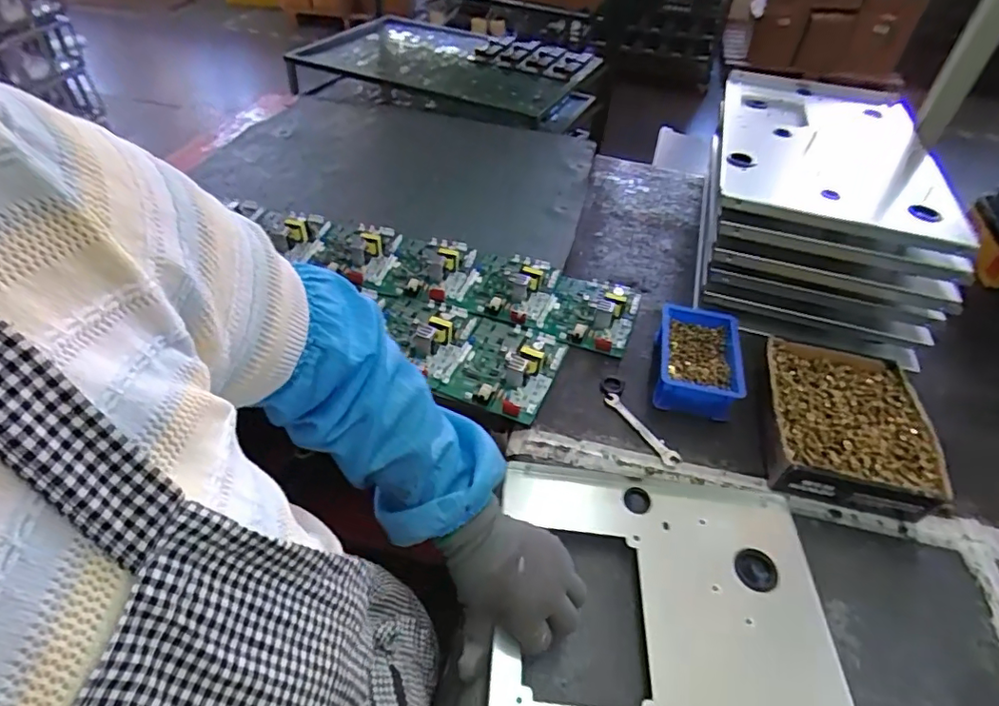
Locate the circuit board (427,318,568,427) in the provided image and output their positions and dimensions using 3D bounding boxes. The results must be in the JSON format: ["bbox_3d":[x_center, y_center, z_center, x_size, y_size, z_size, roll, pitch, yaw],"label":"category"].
[{"bbox_3d":[0.007,0.008,0.732,0.133,0.031,0.163,18,46,14],"label":"circuit board"}]

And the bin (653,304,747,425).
[{"bbox_3d":[0.263,0.011,0.742,0.110,0.055,0.156,12,45,8],"label":"bin"}]

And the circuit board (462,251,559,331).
[{"bbox_3d":[0.023,-0.108,0.856,0.137,0.035,0.170,7,45,3],"label":"circuit board"}]

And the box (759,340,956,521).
[{"bbox_3d":[0.422,0.088,0.687,0.195,0.058,0.218,11,45,7],"label":"box"}]

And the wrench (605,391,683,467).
[{"bbox_3d":[0.175,0.091,0.689,0.023,0.007,0.115,-21,50,-24],"label":"wrench"}]

